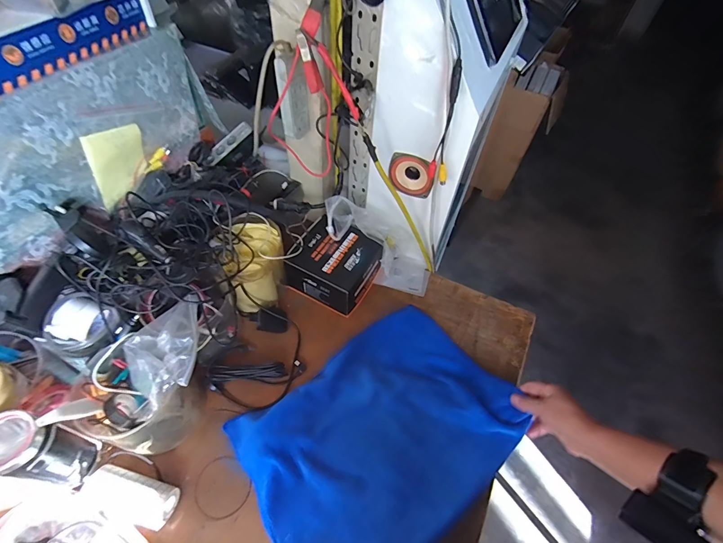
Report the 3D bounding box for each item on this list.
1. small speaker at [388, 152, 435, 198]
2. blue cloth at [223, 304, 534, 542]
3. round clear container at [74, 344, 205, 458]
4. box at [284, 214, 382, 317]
[{"bbox_3d":[0.083,-0.159,0.591,0.075,0.071,0.023,27,55,15],"label":"small speaker"},{"bbox_3d":[0.032,0.223,0.521,0.366,0.046,0.275,-30,60,-24],"label":"blue cloth"},{"bbox_3d":[-0.291,0.170,0.489,0.120,0.095,0.115,-5,53,-8],"label":"round clear container"},{"bbox_3d":[-0.051,-0.011,0.666,0.140,0.086,0.127,26,55,15],"label":"box"}]

